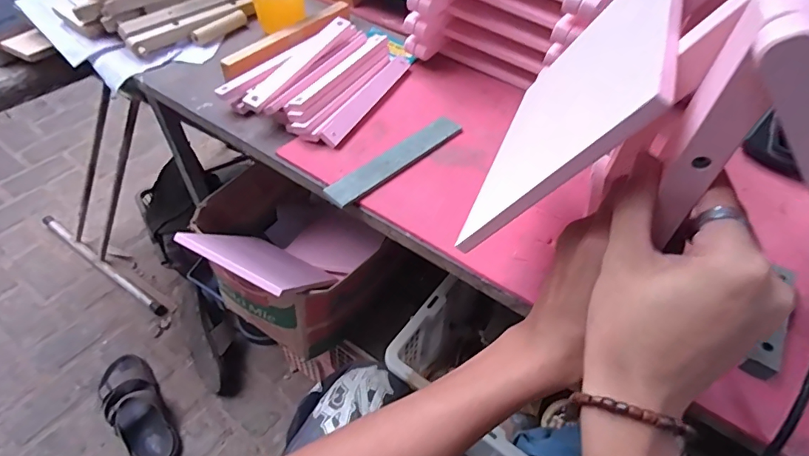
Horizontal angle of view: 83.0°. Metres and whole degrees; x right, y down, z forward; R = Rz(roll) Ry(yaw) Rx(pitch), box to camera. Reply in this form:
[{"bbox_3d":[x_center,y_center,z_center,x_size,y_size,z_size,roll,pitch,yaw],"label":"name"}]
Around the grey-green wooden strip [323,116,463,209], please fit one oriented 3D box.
[{"bbox_3d":[-0.008,-0.072,0.473,0.168,0.006,0.031,-36,67,-26],"label":"grey-green wooden strip"}]

